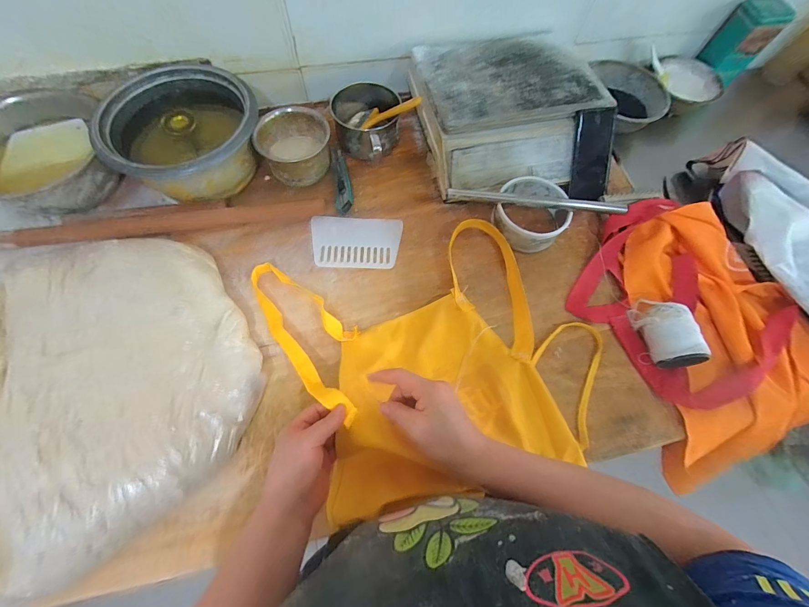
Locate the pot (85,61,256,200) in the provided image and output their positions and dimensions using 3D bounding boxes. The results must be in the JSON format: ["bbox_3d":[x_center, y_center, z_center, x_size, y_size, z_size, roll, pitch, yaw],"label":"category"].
[{"bbox_3d":[-0.381,-0.293,0.610,0.219,0.116,0.236,1,71,-2],"label":"pot"}]

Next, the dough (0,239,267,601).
[{"bbox_3d":[-0.462,0.120,0.429,0.499,0.086,0.413,-31,73,-14],"label":"dough"}]

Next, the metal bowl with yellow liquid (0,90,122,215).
[{"bbox_3d":[-0.628,-0.248,0.581,0.205,0.080,0.206,1,71,-2],"label":"metal bowl with yellow liquid"}]

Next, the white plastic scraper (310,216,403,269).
[{"bbox_3d":[-0.086,-0.110,0.613,0.158,0.004,0.103,0,69,-5],"label":"white plastic scraper"}]

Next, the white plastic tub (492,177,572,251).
[{"bbox_3d":[0.229,-0.164,0.627,0.132,0.050,0.126,1,71,-2],"label":"white plastic tub"}]

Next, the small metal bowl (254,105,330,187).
[{"bbox_3d":[-0.201,-0.293,0.632,0.122,0.086,0.117,1,71,-2],"label":"small metal bowl"}]

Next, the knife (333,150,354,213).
[{"bbox_3d":[-0.115,-0.233,0.644,0.030,0.018,0.137,-6,71,-4],"label":"knife"}]

